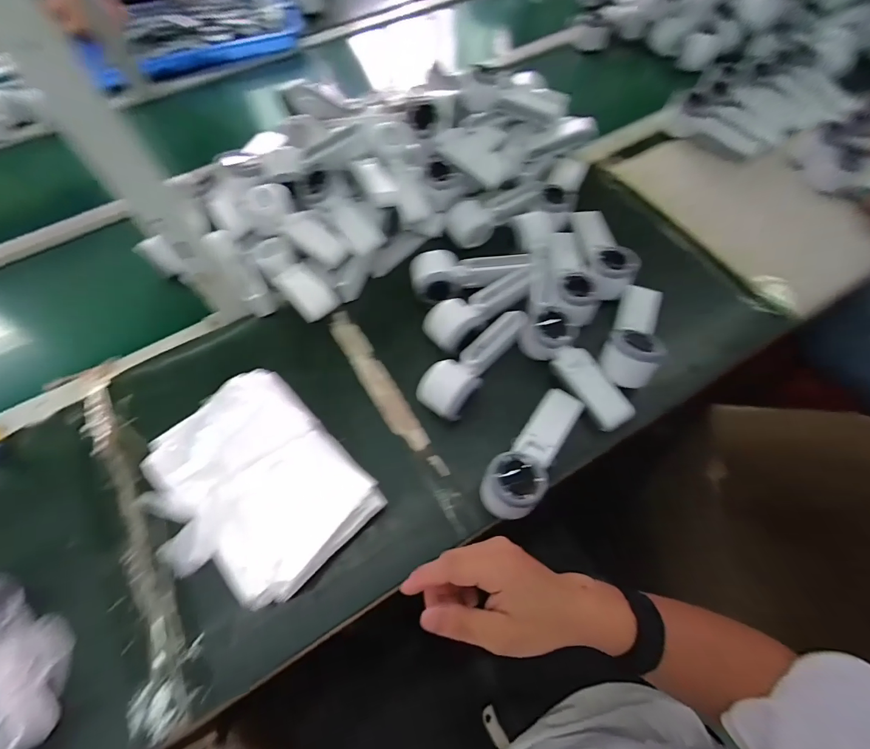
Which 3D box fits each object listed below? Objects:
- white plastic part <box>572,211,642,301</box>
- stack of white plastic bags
[{"bbox_3d":[0.240,-0.180,0.579,0.059,0.040,0.173,-3,62,1],"label":"white plastic part"},{"bbox_3d":[-0.199,0.121,0.439,0.193,0.061,0.227,-42,68,-18],"label":"stack of white plastic bags"}]

